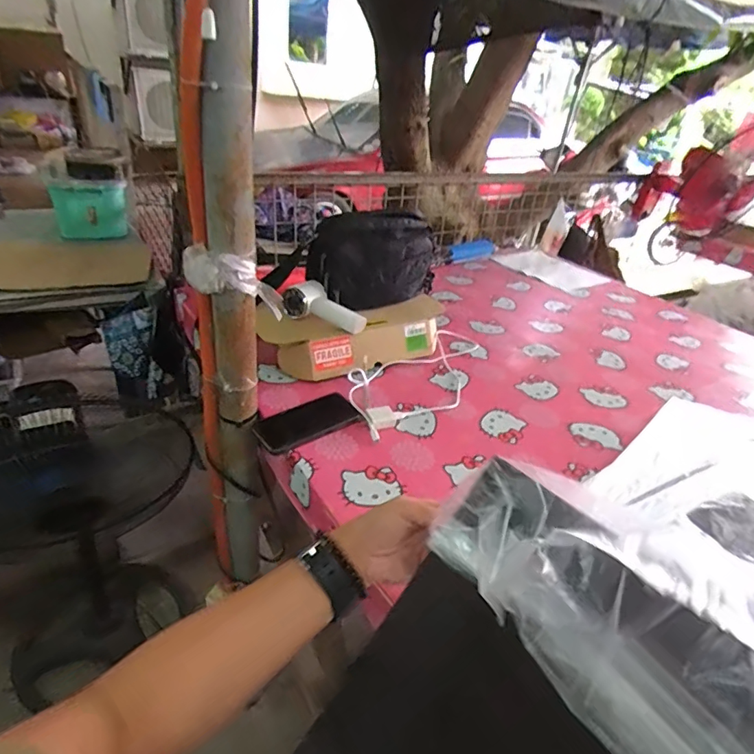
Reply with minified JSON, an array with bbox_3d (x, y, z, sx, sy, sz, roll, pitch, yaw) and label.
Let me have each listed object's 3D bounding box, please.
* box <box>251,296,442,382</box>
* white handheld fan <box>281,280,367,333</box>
[{"bbox_3d":[-0.029,-0.067,0.956,0.376,0.089,0.146,-8,35,-21],"label":"box"},{"bbox_3d":[-0.096,-0.121,0.920,0.158,0.051,0.056,26,36,4],"label":"white handheld fan"}]

